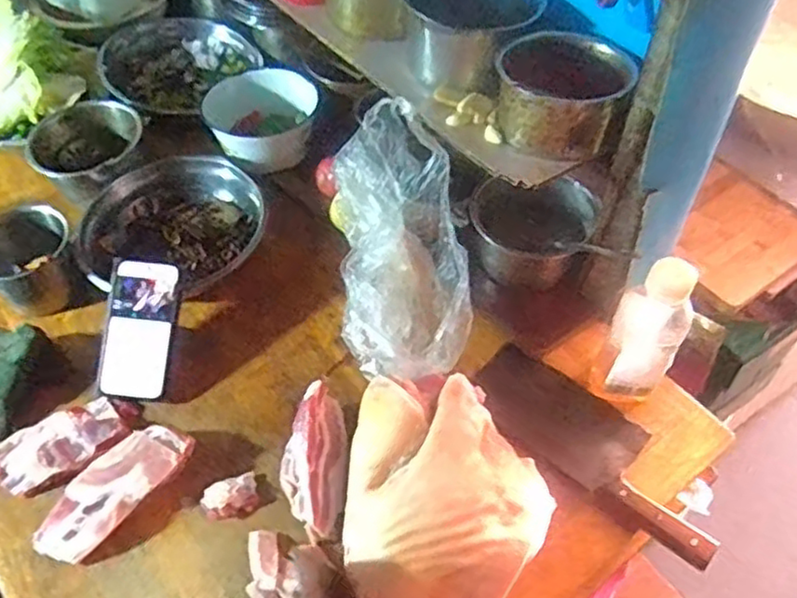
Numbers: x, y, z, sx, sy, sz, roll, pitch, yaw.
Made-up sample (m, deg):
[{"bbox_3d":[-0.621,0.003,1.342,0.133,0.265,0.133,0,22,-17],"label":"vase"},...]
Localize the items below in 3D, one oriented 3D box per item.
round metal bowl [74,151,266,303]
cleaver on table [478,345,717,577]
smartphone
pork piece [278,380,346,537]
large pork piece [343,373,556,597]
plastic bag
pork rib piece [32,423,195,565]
[{"bbox_3d":[-0.297,-0.103,0.898,0.241,0.067,0.218,-9,54,-4],"label":"round metal bowl"},{"bbox_3d":[0.210,0.152,0.731,0.290,0.024,0.104,34,61,24],"label":"cleaver on table"},{"bbox_3d":[-0.299,0.036,0.785,0.070,0.013,0.154,7,85,-4],"label":"smartphone"},{"bbox_3d":[-0.091,0.166,0.713,0.066,0.038,0.155,0,73,2],"label":"pork piece"},{"bbox_3d":[0.029,0.193,0.650,0.208,0.089,0.214,32,61,23],"label":"large pork piece"},{"bbox_3d":[0.000,-0.066,0.801,0.142,0.136,0.319,-6,79,-3],"label":"plastic bag"},{"bbox_3d":[-0.295,0.196,0.705,0.068,0.034,0.167,38,63,26],"label":"pork rib piece"}]

